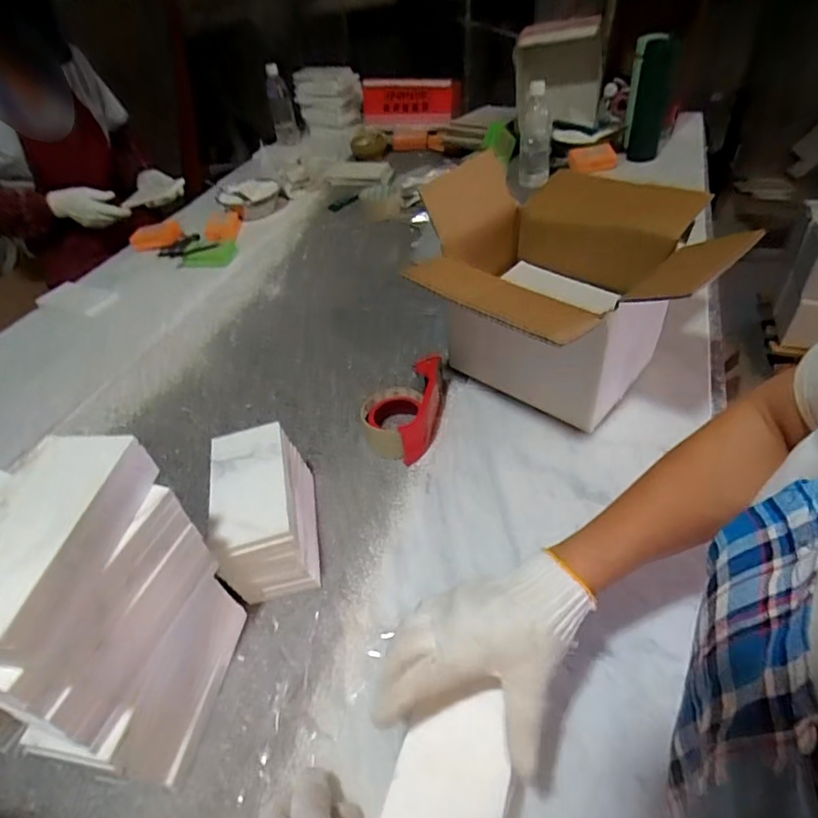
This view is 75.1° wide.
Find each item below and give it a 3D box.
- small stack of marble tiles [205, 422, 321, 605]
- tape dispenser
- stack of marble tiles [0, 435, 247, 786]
[{"bbox_3d":[-0.148,0.107,0.557,0.086,0.102,0.150,-14,41,-4],"label":"small stack of marble tiles"},{"bbox_3d":[-0.009,-0.002,0.676,0.094,0.056,0.145,-2,42,11],"label":"tape dispenser"},{"bbox_3d":[-0.227,0.162,0.413,0.096,0.248,0.176,3,46,12],"label":"stack of marble tiles"}]

